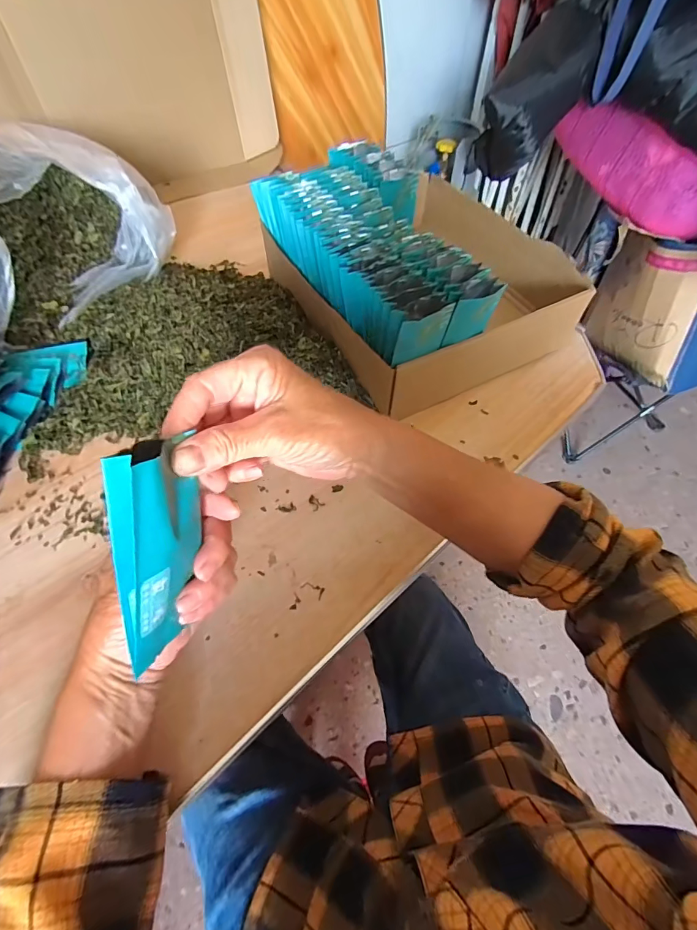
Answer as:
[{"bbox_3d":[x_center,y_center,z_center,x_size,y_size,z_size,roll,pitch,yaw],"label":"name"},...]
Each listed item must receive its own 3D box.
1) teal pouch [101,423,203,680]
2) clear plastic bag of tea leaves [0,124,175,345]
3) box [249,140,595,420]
[{"bbox_3d":[-0.101,0.045,0.224,0.018,0.133,0.056,12,28,7],"label":"teal pouch"},{"bbox_3d":[-0.421,-0.283,0.504,0.366,0.128,0.263,-3,55,-4],"label":"clear plastic bag of tea leaves"},{"bbox_3d":[0.081,-0.251,0.498,0.272,0.119,0.313,-26,60,-18],"label":"box"}]

